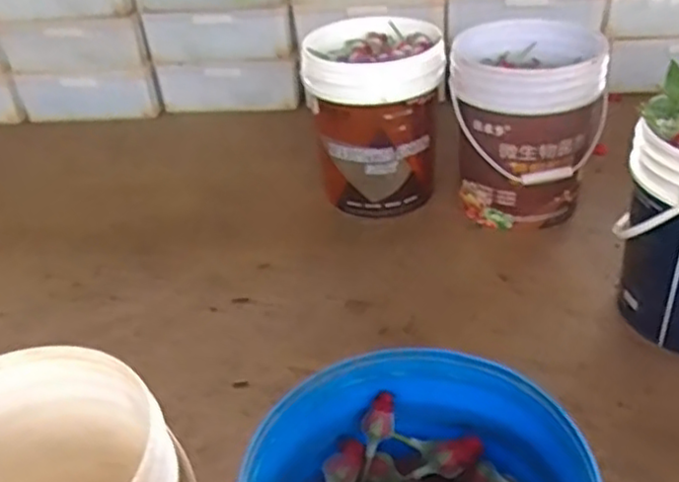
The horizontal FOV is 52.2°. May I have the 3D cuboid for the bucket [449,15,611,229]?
[{"bbox_3d":[0.408,-0.265,1.532,0.308,0.357,0.309,6,37,15],"label":"bucket"}]

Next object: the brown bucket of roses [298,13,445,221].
[{"bbox_3d":[0.080,-0.294,1.615,0.291,0.368,0.311,-3,36,3],"label":"brown bucket of roses"}]

